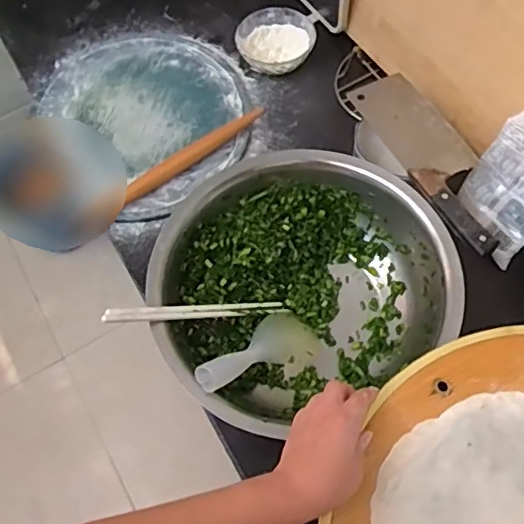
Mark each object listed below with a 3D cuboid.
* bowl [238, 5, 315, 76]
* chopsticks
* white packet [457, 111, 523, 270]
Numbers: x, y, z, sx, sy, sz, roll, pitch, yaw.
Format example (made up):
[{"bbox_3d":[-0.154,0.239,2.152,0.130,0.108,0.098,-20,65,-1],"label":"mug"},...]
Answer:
[{"bbox_3d":[0.024,-0.343,0.889,0.119,0.053,0.112,-2,63,3],"label":"bowl"},{"bbox_3d":[-0.070,0.057,0.637,0.222,0.017,0.020,1,57,-35],"label":"chopsticks"},{"bbox_3d":[0.307,-0.090,0.688,0.019,0.157,0.114,-9,52,-37],"label":"white packet"}]

